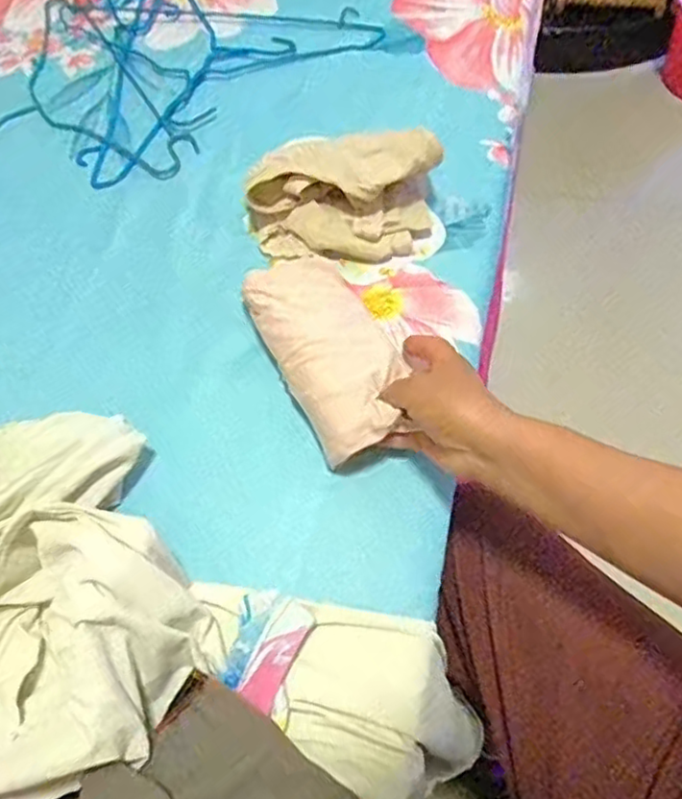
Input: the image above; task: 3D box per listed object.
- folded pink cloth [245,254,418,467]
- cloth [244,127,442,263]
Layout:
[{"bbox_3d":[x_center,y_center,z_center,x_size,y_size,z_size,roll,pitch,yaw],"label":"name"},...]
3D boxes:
[{"bbox_3d":[-0.011,-0.041,0.510,0.088,0.027,0.184,-20,61,-7],"label":"folded pink cloth"},{"bbox_3d":[-0.001,-0.179,0.587,0.165,0.070,0.098,1,62,4],"label":"cloth"}]

